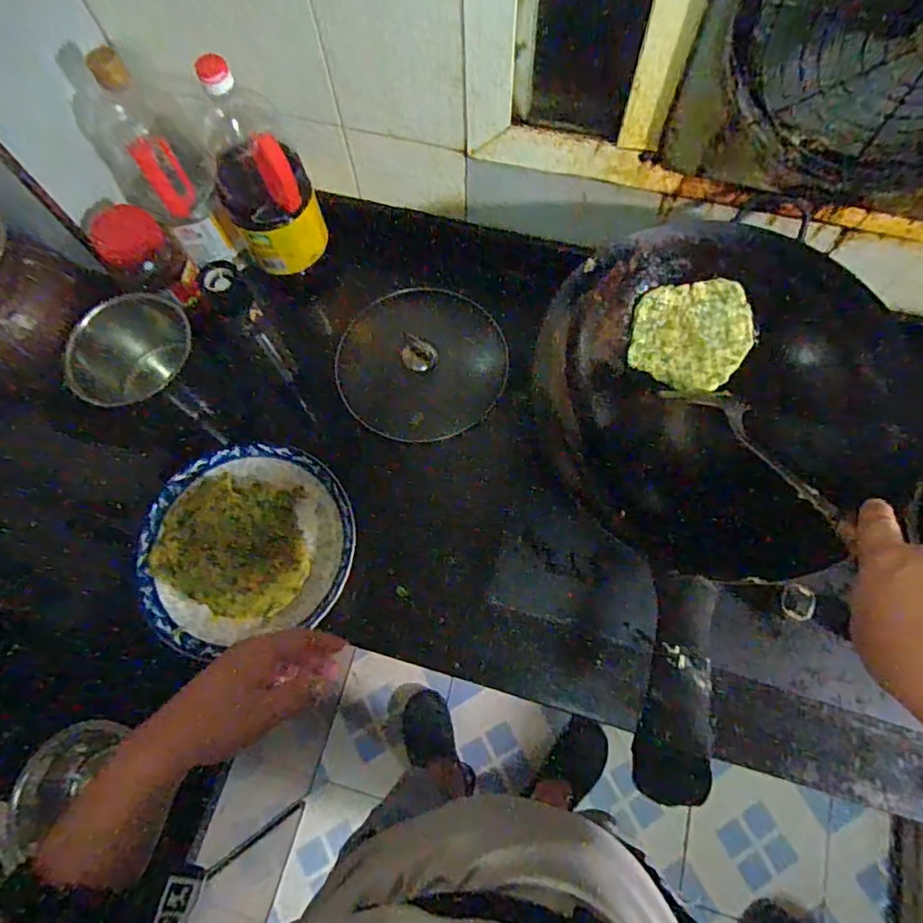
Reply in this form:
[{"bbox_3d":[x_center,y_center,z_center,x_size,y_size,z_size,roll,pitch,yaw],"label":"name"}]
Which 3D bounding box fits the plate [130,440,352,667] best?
[{"bbox_3d":[-0.266,0.091,0.686,0.253,0.034,0.240,0,71,1],"label":"plate"}]

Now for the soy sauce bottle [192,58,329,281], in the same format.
[{"bbox_3d":[-0.253,-0.361,0.705,0.111,0.258,0.103,0,71,1],"label":"soy sauce bottle"}]

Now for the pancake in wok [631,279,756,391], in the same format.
[{"bbox_3d":[0.272,-0.150,0.664,0.133,0.007,0.124,8,102,3],"label":"pancake in wok"}]

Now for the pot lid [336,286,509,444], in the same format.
[{"bbox_3d":[-0.059,-0.138,0.766,0.215,0.041,0.243,-33,74,-9],"label":"pot lid"}]

